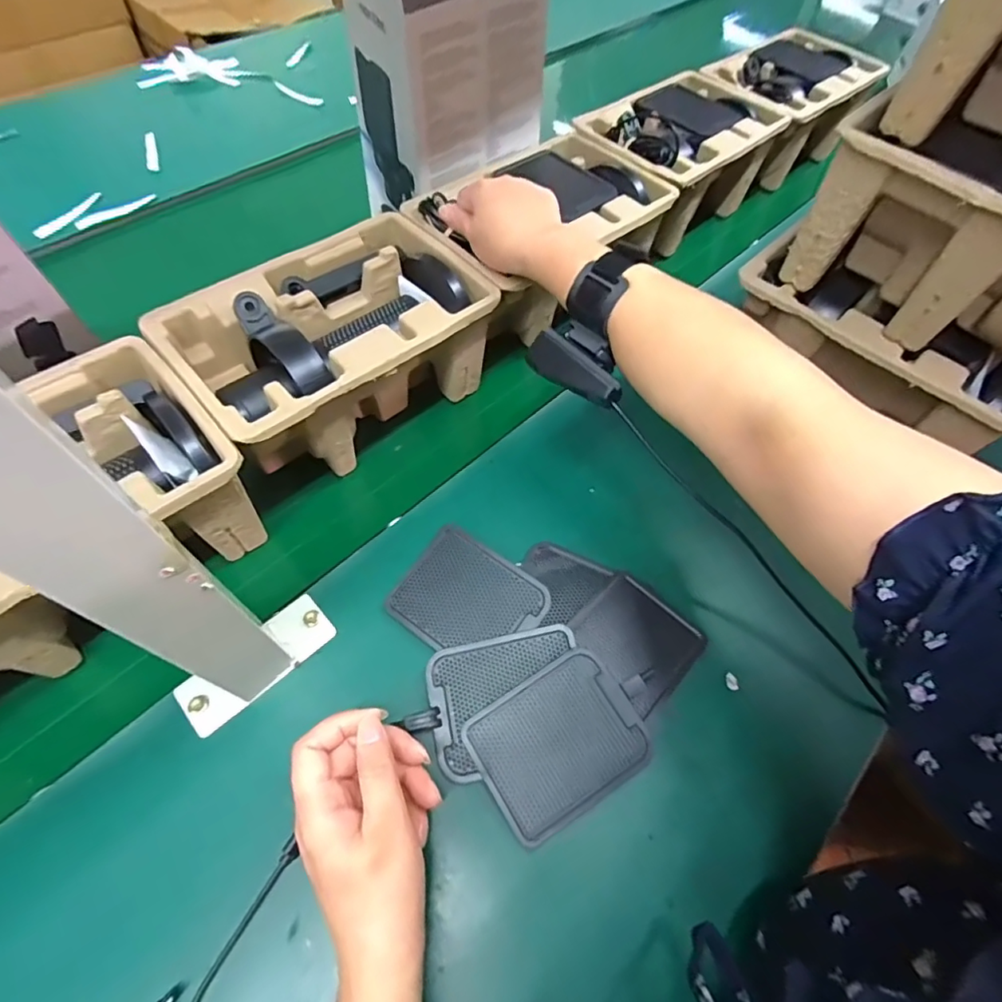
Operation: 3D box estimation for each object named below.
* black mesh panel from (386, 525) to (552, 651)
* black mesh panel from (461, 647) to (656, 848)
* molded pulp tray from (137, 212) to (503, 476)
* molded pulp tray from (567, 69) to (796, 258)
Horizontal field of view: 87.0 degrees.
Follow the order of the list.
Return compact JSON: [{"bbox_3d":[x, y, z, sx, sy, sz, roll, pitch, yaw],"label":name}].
[{"bbox_3d":[-0.022,0.071,0.377,0.096,0.005,0.077,32,73,12],"label":"black mesh panel"},{"bbox_3d":[0.036,0.149,0.328,0.098,0.006,0.080,-32,74,-8],"label":"black mesh panel"},{"bbox_3d":[-0.121,-0.121,0.438,0.213,0.108,0.143,-39,64,-22],"label":"molded pulp tray"},{"bbox_3d":[0.203,-0.387,0.616,0.241,0.117,0.153,-38,64,-22],"label":"molded pulp tray"}]

